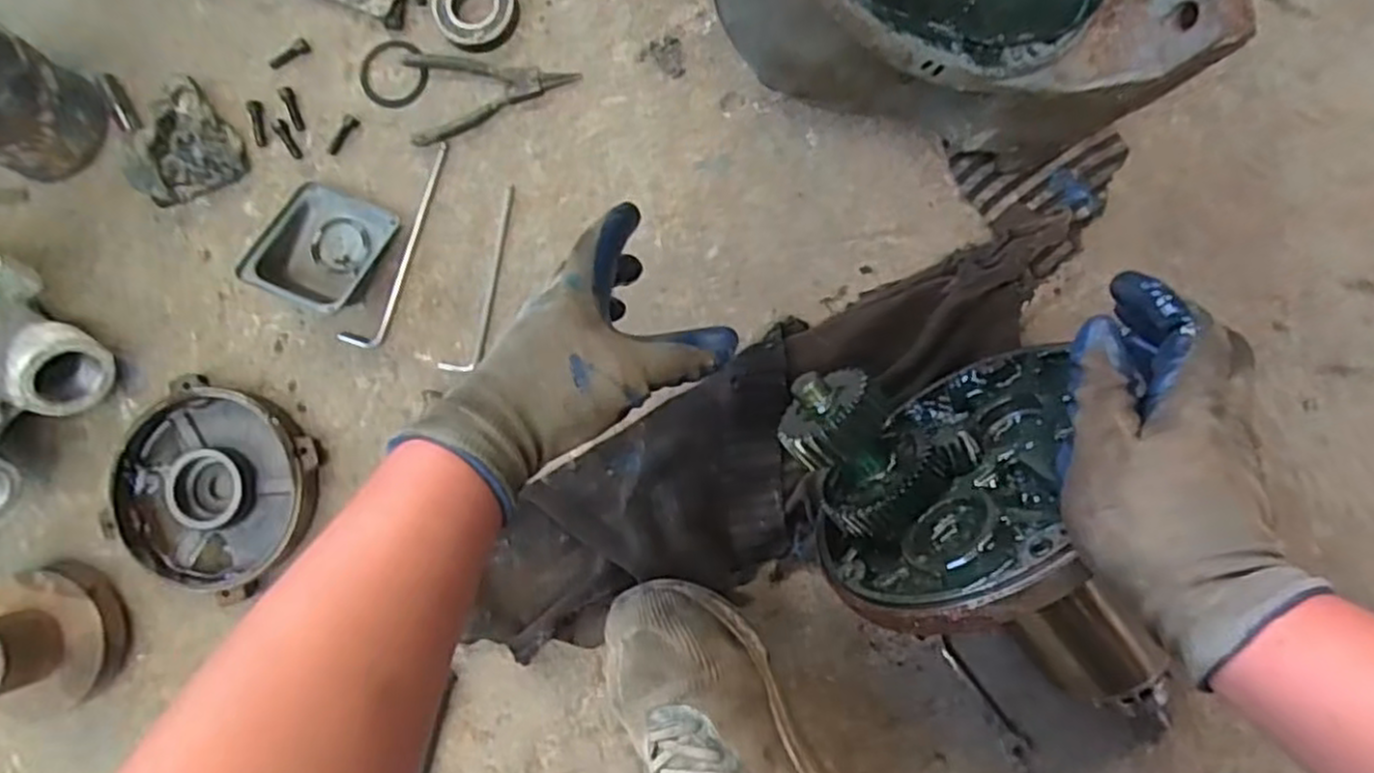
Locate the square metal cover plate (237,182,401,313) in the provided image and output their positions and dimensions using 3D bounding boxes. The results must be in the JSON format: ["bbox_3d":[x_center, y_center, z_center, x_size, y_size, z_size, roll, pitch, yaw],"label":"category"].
[{"bbox_3d":[-0.301,-0.114,0.618,0.092,0.043,0.098,19,88,6],"label":"square metal cover plate"}]

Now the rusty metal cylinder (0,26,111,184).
[{"bbox_3d":[-0.575,-0.238,0.632,0.115,0.092,0.106,-1,85,7],"label":"rusty metal cylinder"}]

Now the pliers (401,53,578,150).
[{"bbox_3d":[-0.165,-0.256,0.636,0.141,0.016,0.083,-11,85,4],"label":"pliers"}]

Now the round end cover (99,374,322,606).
[{"bbox_3d":[-0.391,0.085,0.622,0.159,0.043,0.156,0,86,5],"label":"round end cover"}]

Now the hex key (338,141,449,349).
[{"bbox_3d":[-0.229,-0.114,0.612,0.032,0.010,0.180,25,89,9],"label":"hex key"}]

